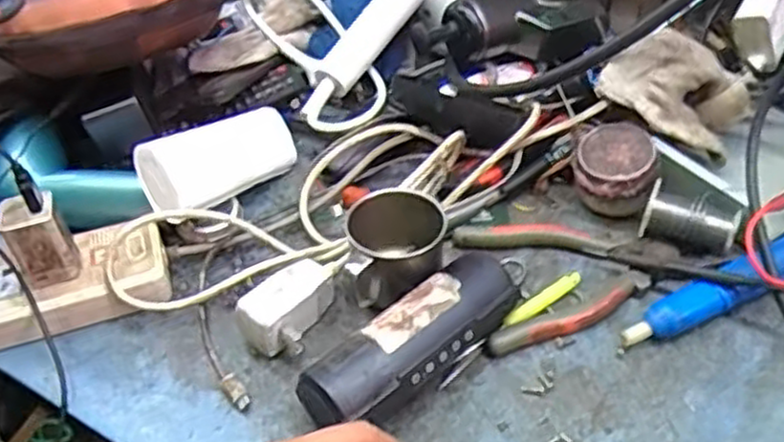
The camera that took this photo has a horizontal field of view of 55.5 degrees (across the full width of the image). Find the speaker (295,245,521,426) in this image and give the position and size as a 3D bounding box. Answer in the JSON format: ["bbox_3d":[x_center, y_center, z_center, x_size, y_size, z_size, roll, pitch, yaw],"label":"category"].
[{"bbox_3d":[0.019,0.079,0.474,0.157,0.053,0.047,-33,50,-28],"label":"speaker"}]

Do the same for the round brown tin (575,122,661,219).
[{"bbox_3d":[0.174,-0.039,0.576,0.059,0.047,0.057,-2,43,2],"label":"round brown tin"}]

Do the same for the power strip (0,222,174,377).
[{"bbox_3d":[-0.236,0.049,0.535,0.150,0.041,0.074,-16,44,-13],"label":"power strip"}]

